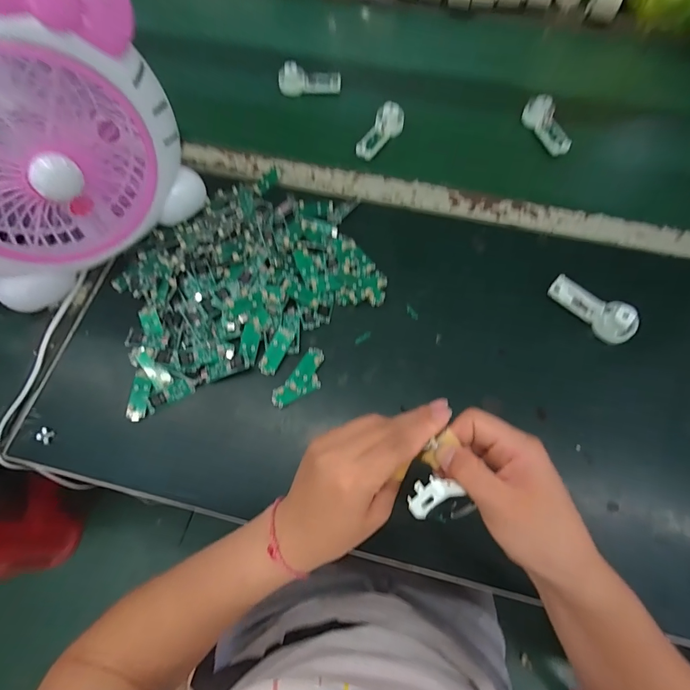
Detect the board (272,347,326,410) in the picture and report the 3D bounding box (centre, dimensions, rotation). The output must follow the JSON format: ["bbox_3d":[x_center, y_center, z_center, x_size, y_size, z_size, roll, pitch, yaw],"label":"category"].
[{"bbox_3d":[-0.044,0.037,0.401,0.032,0.007,0.075,34,72,14],"label":"board"}]

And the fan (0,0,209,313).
[{"bbox_3d":[-0.296,-0.191,0.357,0.251,0.259,0.108,-40,72,-14],"label":"fan"}]

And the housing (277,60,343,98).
[{"bbox_3d":[-0.053,-0.403,0.582,0.092,0.043,0.026,7,43,-6],"label":"housing"}]

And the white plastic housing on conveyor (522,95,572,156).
[{"bbox_3d":[0.285,-0.310,0.534,0.028,0.033,0.094,-16,68,-5],"label":"white plastic housing on conveyor"}]

